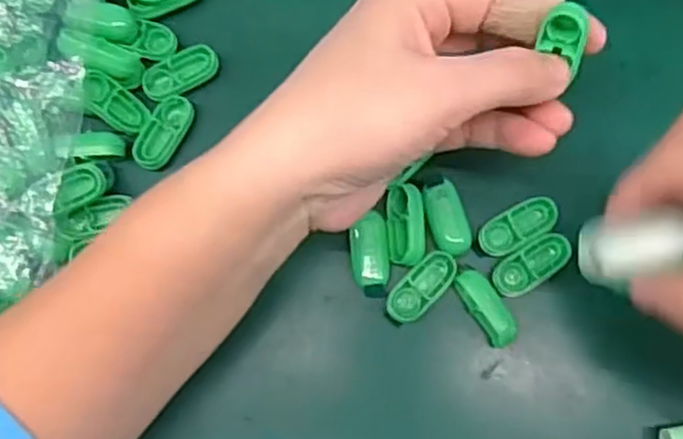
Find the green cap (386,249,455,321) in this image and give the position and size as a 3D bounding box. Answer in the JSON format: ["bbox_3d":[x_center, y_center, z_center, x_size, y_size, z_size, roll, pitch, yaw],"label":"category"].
[{"bbox_3d":[0.033,0.028,0.303,0.014,0.007,0.034,42,82,9],"label":"green cap"}]

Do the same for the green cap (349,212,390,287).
[{"bbox_3d":[0.012,0.013,0.305,0.016,0.005,0.030,-4,79,1],"label":"green cap"}]

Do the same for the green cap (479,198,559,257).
[{"bbox_3d":[0.074,0.003,0.307,0.034,0.006,0.016,-31,80,-5],"label":"green cap"}]

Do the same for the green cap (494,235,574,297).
[{"bbox_3d":[0.079,0.019,0.305,0.035,0.006,0.016,-32,80,-5],"label":"green cap"}]

